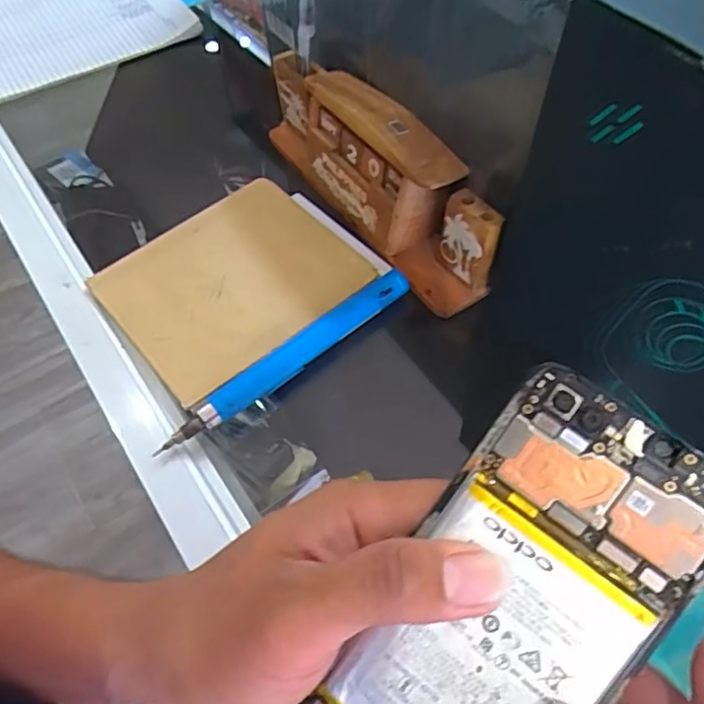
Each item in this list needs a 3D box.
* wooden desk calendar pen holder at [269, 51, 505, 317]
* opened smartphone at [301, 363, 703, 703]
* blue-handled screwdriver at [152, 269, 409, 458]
[{"bbox_3d":[0.012,-0.135,0.437,0.059,0.084,0.244,-26,59,-15],"label":"wooden desk calendar pen holder"},{"bbox_3d":[0.045,0.083,0.180,0.067,0.010,0.150,35,94,23],"label":"opened smartphone"},{"bbox_3d":[-0.037,0.004,0.374,0.183,0.019,0.014,-35,62,-20],"label":"blue-handled screwdriver"}]

